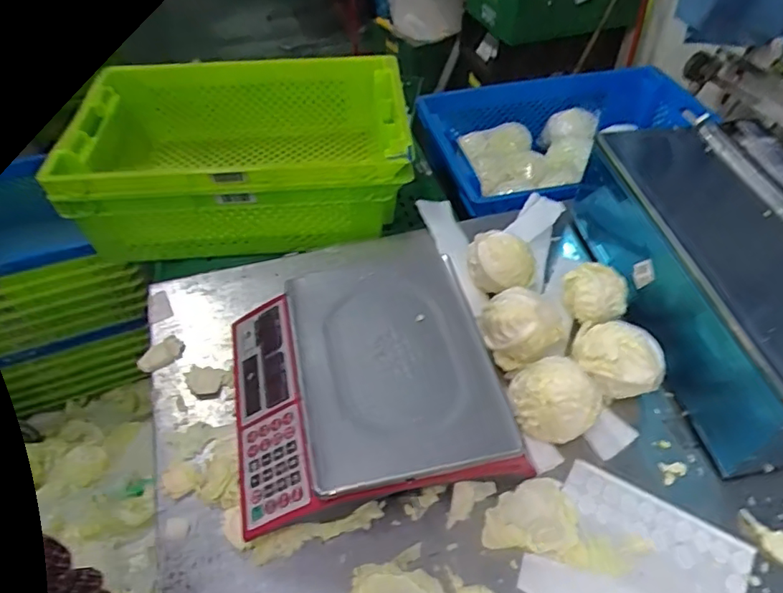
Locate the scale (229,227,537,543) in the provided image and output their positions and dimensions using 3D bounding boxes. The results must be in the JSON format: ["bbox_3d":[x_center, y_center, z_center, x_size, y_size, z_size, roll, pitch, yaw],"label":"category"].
[{"bbox_3d":[-0.040,0.091,0.676,0.313,0.086,0.321,-13,49,-11],"label":"scale"}]

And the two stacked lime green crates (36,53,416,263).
[{"bbox_3d":[-0.250,-0.265,1.056,0.582,0.232,0.352,-9,48,-7],"label":"two stacked lime green crates"}]

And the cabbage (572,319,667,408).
[{"bbox_3d":[0.289,0.082,0.729,0.104,0.083,0.094,6,48,6],"label":"cabbage"}]

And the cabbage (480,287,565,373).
[{"bbox_3d":[0.167,0.040,0.740,0.087,0.085,0.081,0,48,0],"label":"cabbage"}]

